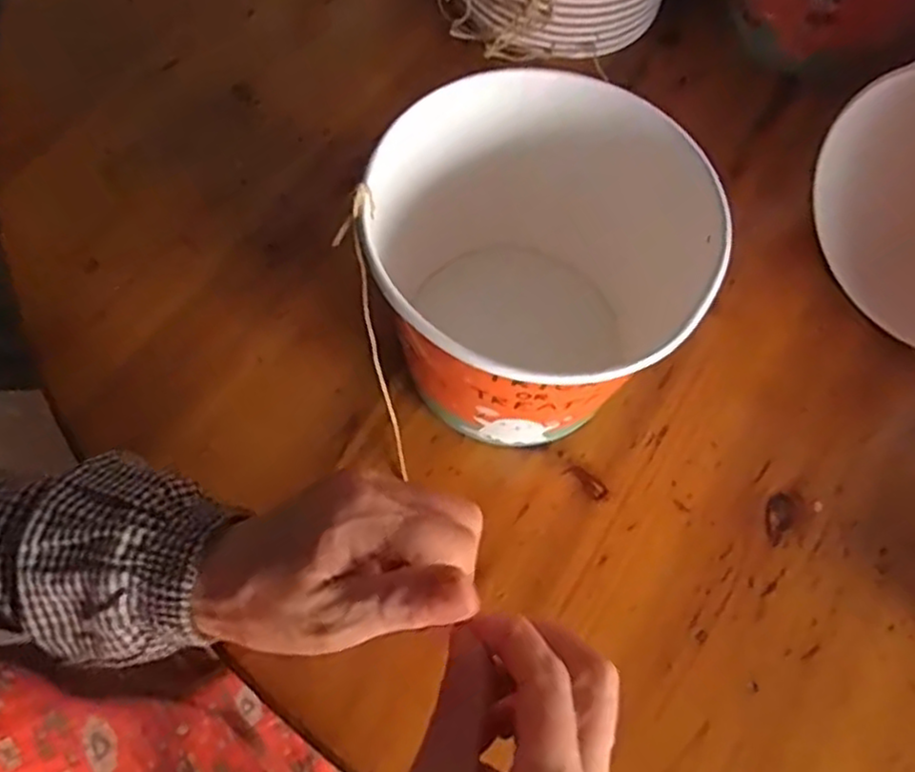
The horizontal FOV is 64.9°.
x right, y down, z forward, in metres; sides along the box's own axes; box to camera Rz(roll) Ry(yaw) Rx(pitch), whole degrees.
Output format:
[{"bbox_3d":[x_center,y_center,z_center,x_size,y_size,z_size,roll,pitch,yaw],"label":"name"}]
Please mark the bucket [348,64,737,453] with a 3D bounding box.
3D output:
[{"bbox_3d":[0.040,-0.058,0.380,0.159,0.132,0.153,1,66,-2],"label":"bucket"}]

